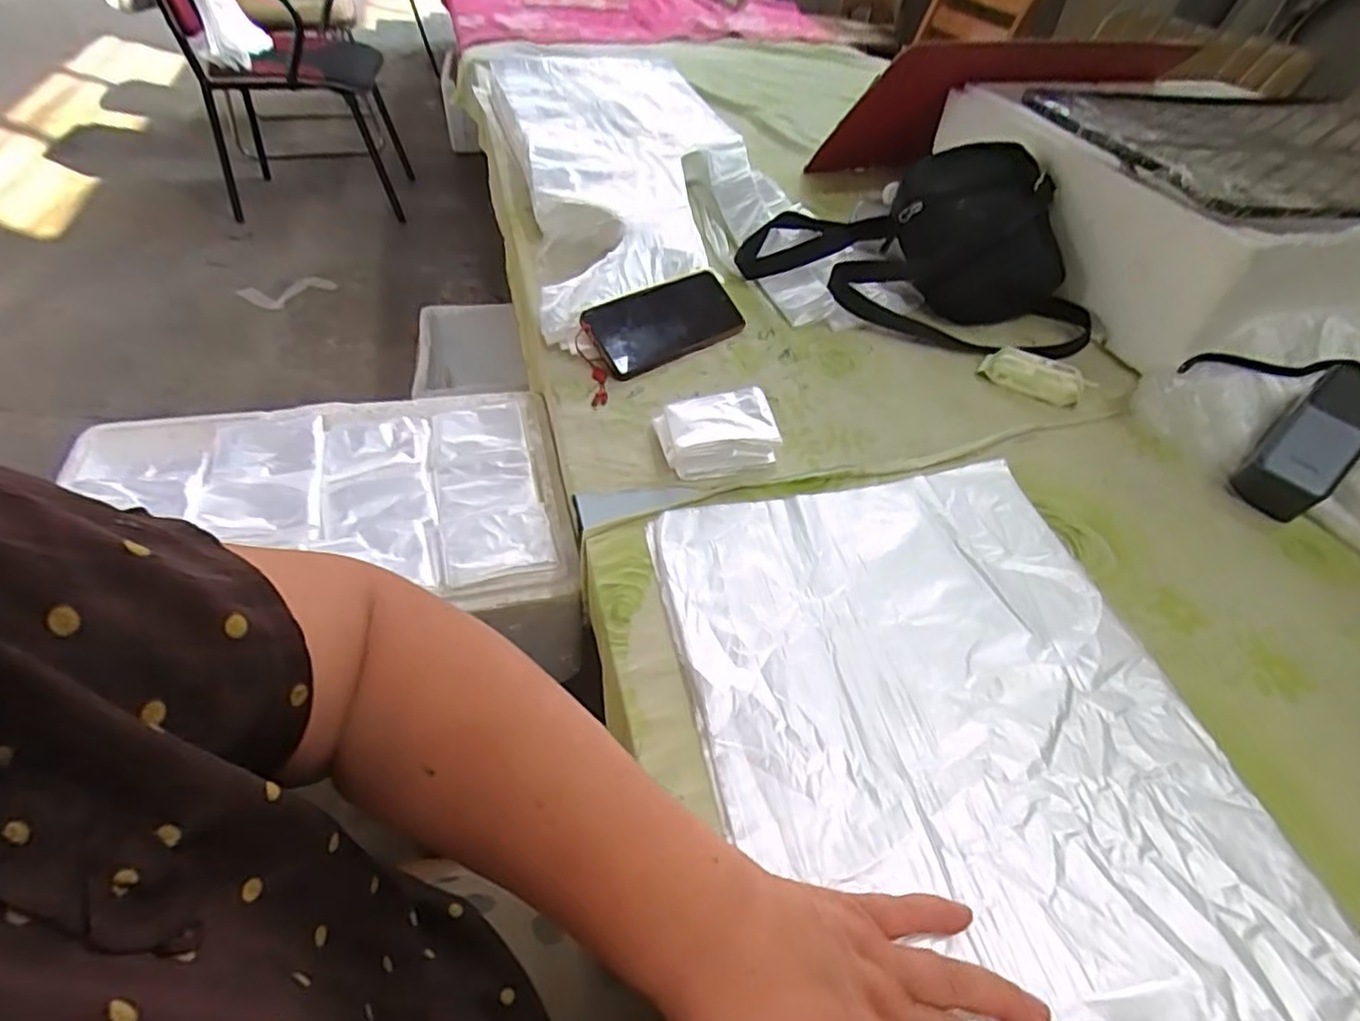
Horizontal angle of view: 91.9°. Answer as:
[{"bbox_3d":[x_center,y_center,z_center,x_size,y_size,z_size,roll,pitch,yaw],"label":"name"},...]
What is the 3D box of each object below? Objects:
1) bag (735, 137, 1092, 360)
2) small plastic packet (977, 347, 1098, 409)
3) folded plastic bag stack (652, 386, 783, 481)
[{"bbox_3d":[0.266,-0.298,0.718,0.380,0.127,0.194,23,50,17],"label":"bag"},{"bbox_3d":[0.346,-0.132,0.642,0.097,0.022,0.038,25,50,18],"label":"small plastic packet"},{"bbox_3d":[0.031,-0.065,0.553,0.093,0.033,0.070,-6,48,-10],"label":"folded plastic bag stack"}]

